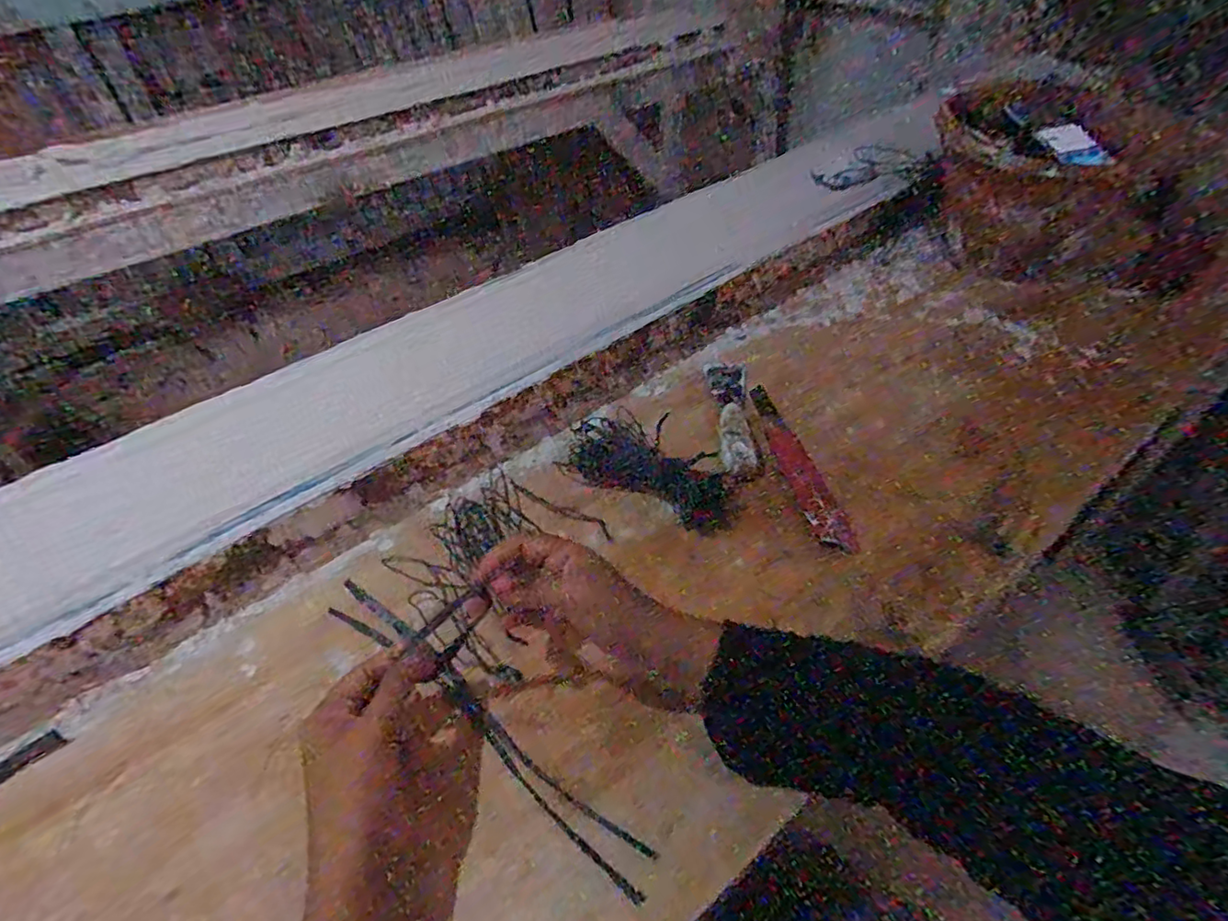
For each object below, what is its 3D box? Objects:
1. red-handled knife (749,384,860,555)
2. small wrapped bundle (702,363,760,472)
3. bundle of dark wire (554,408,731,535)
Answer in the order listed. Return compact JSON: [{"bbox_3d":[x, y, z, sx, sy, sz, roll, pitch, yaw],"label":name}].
[{"bbox_3d":[0.164,-0.003,0.557,0.033,0.013,0.211,-12,47,-5],"label":"red-handled knife"},{"bbox_3d":[0.122,-0.051,0.617,0.041,0.026,0.181,-3,47,4],"label":"small wrapped bundle"},{"bbox_3d":[0.035,0.004,0.552,0.161,0.030,0.074,21,53,24],"label":"bundle of dark wire"}]

